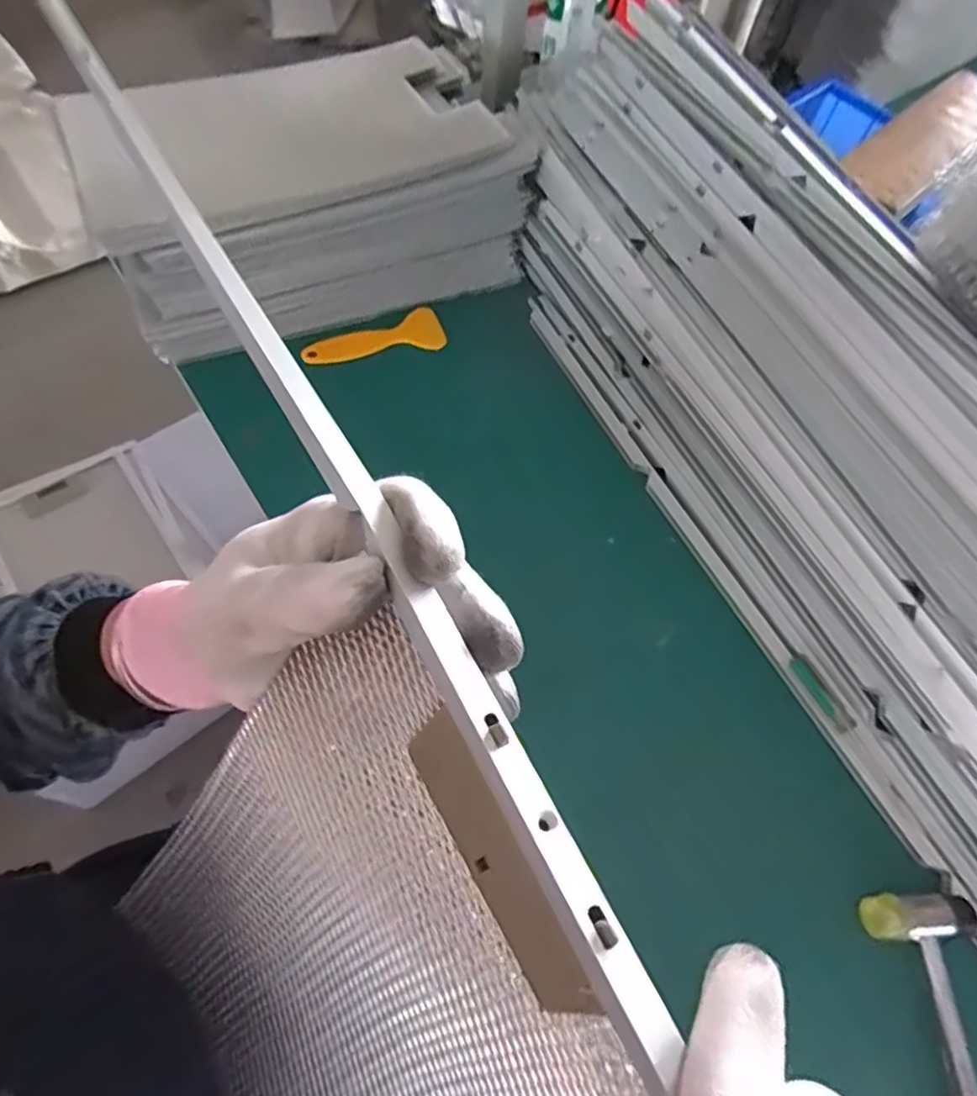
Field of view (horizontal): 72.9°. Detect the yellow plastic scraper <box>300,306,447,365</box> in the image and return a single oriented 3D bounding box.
[{"bbox_3d":[-0.105,-0.192,0.603,0.126,0.008,0.045,-12,63,-10],"label":"yellow plastic scraper"}]

